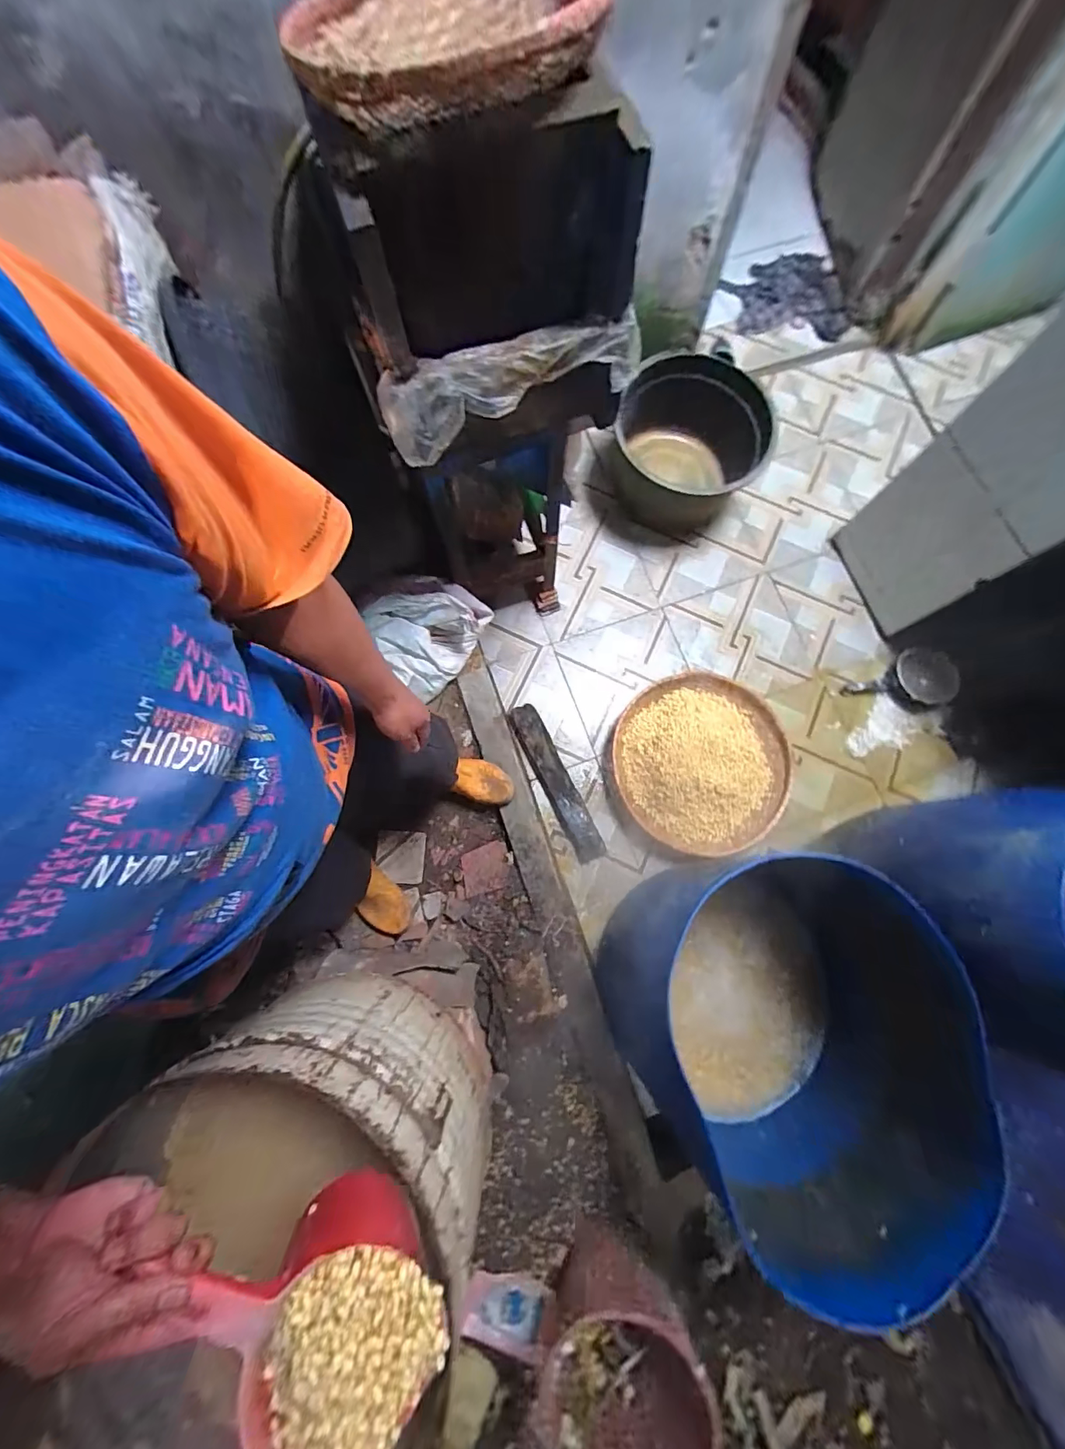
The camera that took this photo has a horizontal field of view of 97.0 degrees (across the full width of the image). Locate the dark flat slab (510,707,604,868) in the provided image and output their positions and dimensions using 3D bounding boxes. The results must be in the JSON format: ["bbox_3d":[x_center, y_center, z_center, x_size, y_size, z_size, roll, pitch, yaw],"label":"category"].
[{"bbox_3d":[0.071,0.171,1.436,0.094,0.068,0.513,-26,80,-5],"label":"dark flat slab"}]

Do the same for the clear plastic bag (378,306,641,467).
[{"bbox_3d":[-0.029,-0.540,0.751,0.420,0.109,0.072,-22,80,-4],"label":"clear plastic bag"}]

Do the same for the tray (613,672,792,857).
[{"bbox_3d":[0.539,0.105,1.434,0.554,0.115,0.530,0,79,0],"label":"tray"}]

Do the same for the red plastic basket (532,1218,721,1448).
[{"bbox_3d":[0.170,1.205,0.916,0.295,0.260,0.255,11,79,2],"label":"red plastic basket"}]

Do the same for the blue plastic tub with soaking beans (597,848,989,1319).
[{"bbox_3d":[0.486,0.629,1.004,0.510,0.524,0.659,-25,80,-4],"label":"blue plastic tub with soaking beans"}]

